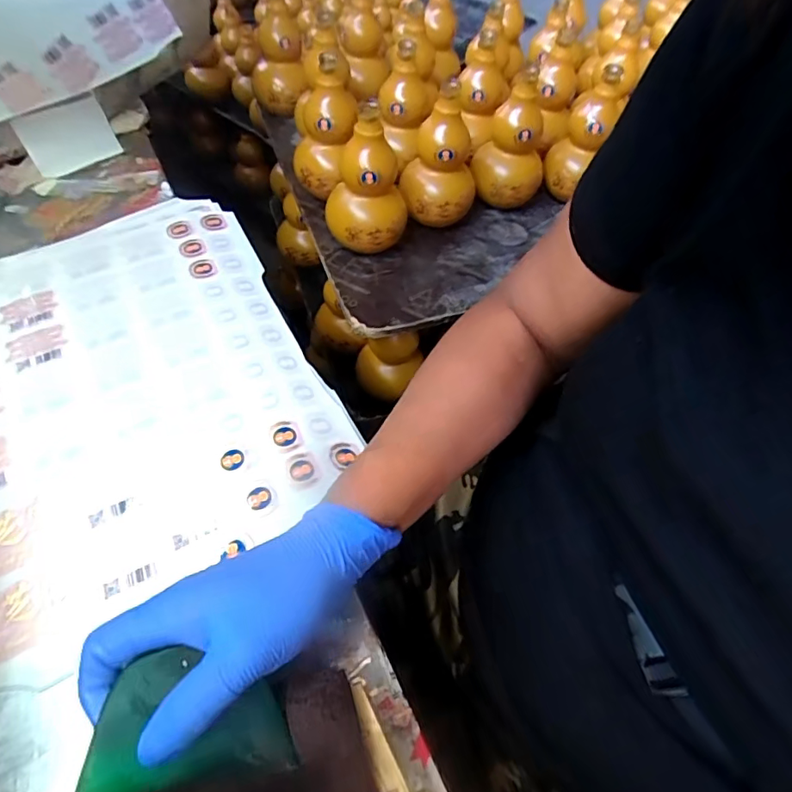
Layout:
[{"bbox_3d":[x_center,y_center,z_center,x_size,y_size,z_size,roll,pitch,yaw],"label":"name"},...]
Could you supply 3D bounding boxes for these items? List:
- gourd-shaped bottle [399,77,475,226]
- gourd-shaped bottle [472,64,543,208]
[{"bbox_3d":[0.059,-0.309,0.684,0.097,0.149,0.080,9,53,2],"label":"gourd-shaped bottle"},{"bbox_3d":[0.163,-0.350,0.726,0.100,0.154,0.090,13,53,5],"label":"gourd-shaped bottle"}]

